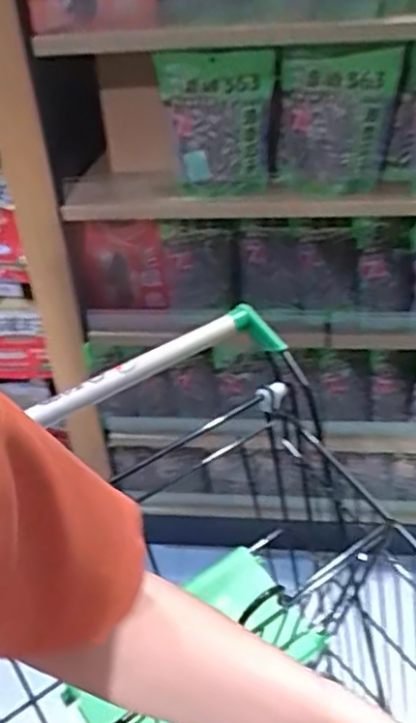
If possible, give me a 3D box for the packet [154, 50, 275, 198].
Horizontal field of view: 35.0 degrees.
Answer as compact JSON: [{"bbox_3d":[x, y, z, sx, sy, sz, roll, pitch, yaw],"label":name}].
[{"bbox_3d":[0.017,-0.380,1.061,0.176,0.222,0.068,-6,36,-2],"label":"packet"}]

